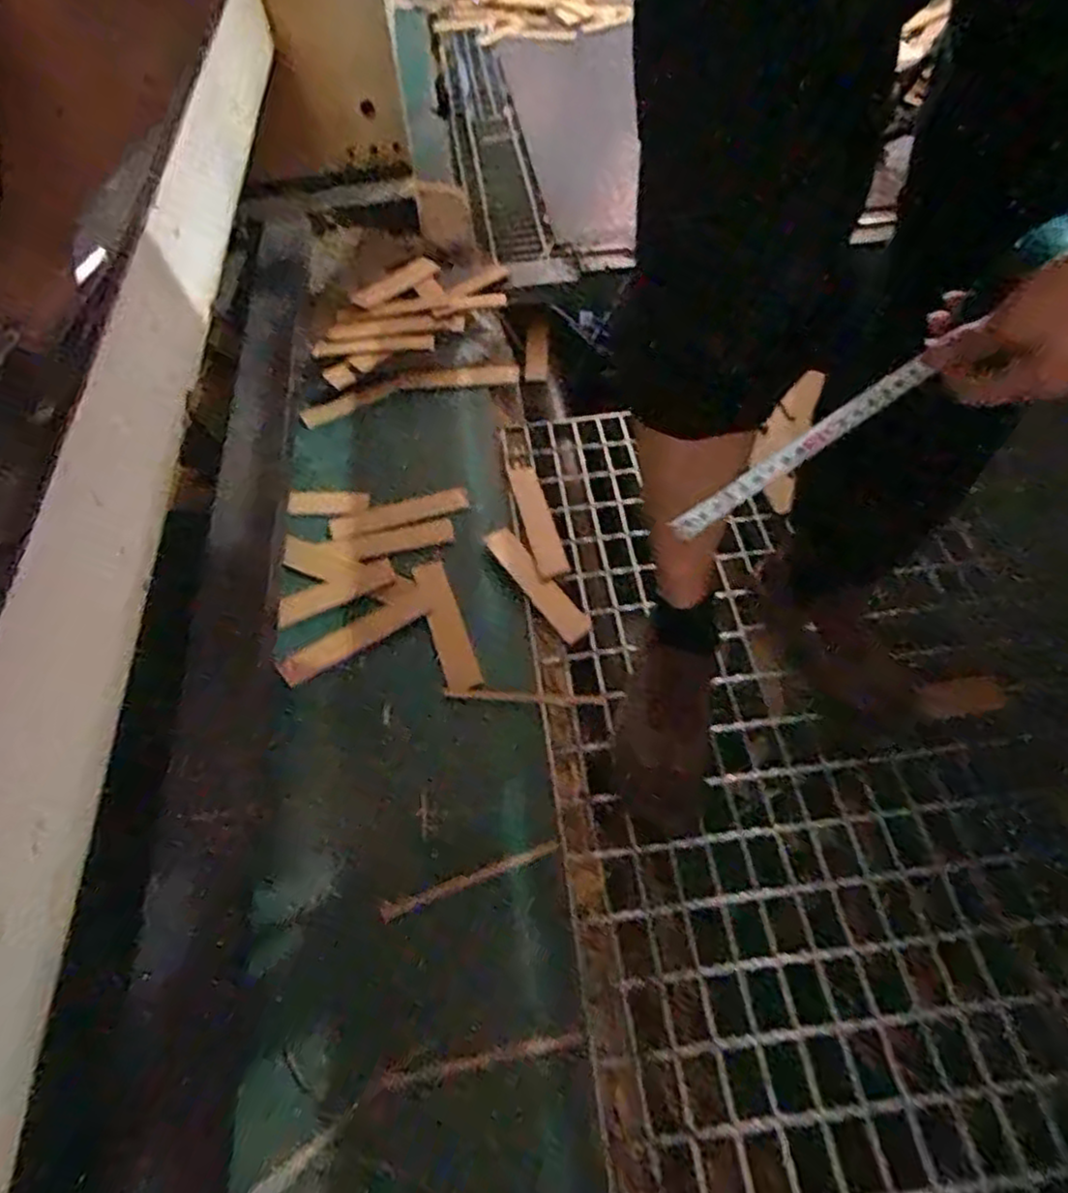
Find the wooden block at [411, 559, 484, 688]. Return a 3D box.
[{"bbox_3d":[-0.108,0.032,0.874,0.041,0.007,0.184,-17,56,-8],"label":"wooden block"}]

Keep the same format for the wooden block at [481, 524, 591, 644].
[{"bbox_3d":[0.003,-0.018,0.901,0.040,0.012,0.193,-31,59,-17],"label":"wooden block"}]

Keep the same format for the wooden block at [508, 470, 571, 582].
[{"bbox_3d":[0.001,-0.106,0.959,0.041,0.007,0.196,-13,56,-5],"label":"wooden block"}]

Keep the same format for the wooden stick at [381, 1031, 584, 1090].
[{"bbox_3d":[-0.044,0.406,0.626,0.174,0.011,0.014,-10,56,-3],"label":"wooden stick"}]

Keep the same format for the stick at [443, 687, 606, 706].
[{"bbox_3d":[-0.012,0.113,0.813,0.183,0.009,0.013,5,56,7],"label":"stick"}]

